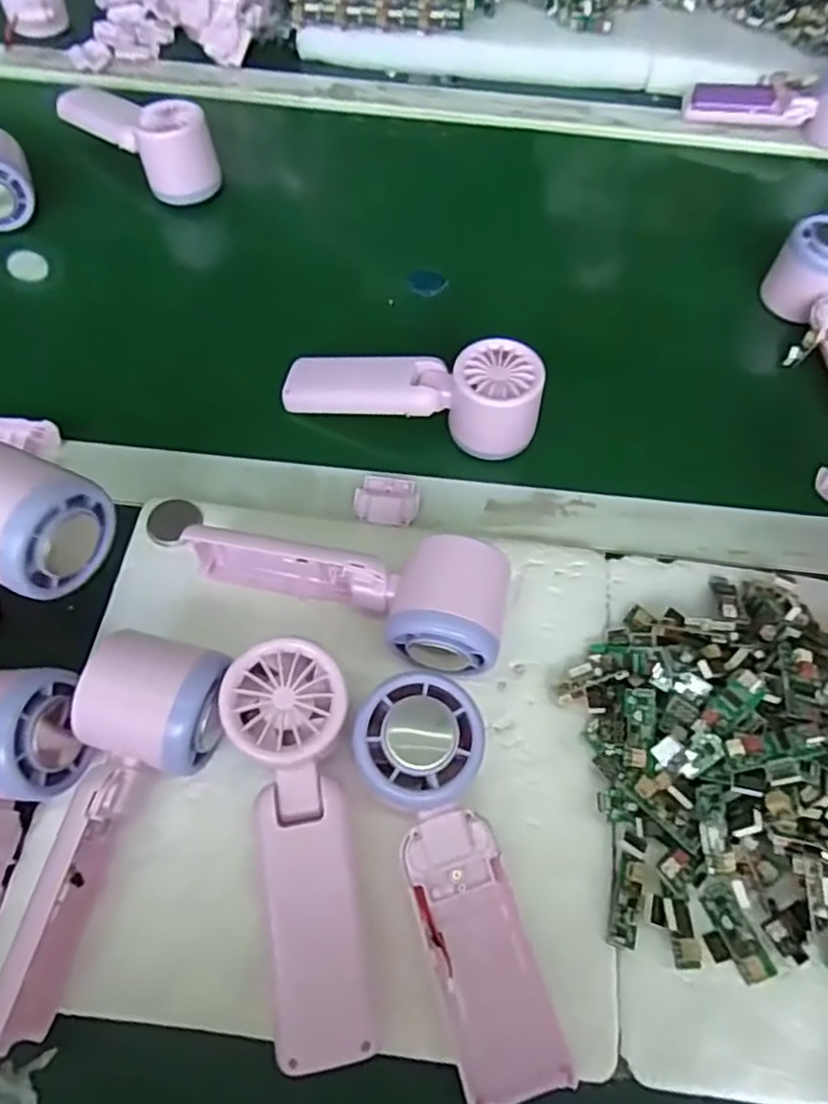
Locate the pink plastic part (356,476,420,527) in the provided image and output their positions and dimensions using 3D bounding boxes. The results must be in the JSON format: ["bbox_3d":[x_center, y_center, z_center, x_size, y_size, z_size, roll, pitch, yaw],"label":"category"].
[{"bbox_3d":[-0.016,-0.032,0.419,0.037,0.009,0.034,11,62,3],"label":"pink plastic part"}]

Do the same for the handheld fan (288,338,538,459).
[{"bbox_3d":[0.000,-0.104,0.450,0.163,0.054,0.049,9,61,16],"label":"handheld fan"}]

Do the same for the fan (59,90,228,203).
[{"bbox_3d":[-0.211,-0.323,0.539,0.104,0.057,0.053,29,64,12],"label":"fan"}]

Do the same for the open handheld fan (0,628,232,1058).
[{"bbox_3d":[-0.131,0.117,0.292,0.059,0.056,0.161,15,62,5],"label":"open handheld fan"}]

